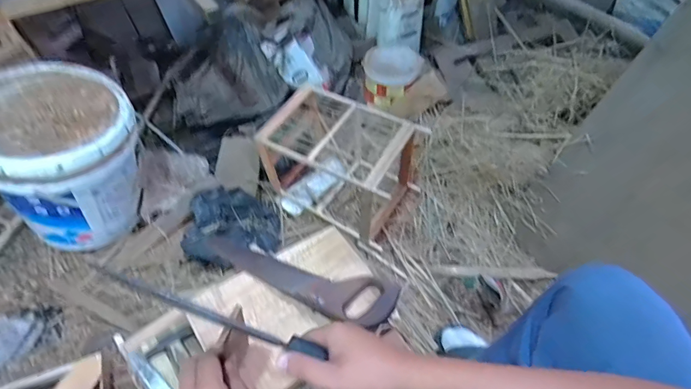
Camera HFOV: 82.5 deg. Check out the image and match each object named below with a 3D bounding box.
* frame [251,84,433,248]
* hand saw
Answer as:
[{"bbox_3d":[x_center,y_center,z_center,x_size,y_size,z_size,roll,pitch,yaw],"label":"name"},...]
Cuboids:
[{"bbox_3d":[-0.017,-0.079,0.986,0.358,0.250,0.218,25,56,17],"label":"frame"},{"bbox_3d":[-0.077,0.138,0.650,0.320,0.029,0.087,17,54,11],"label":"hand saw"}]

